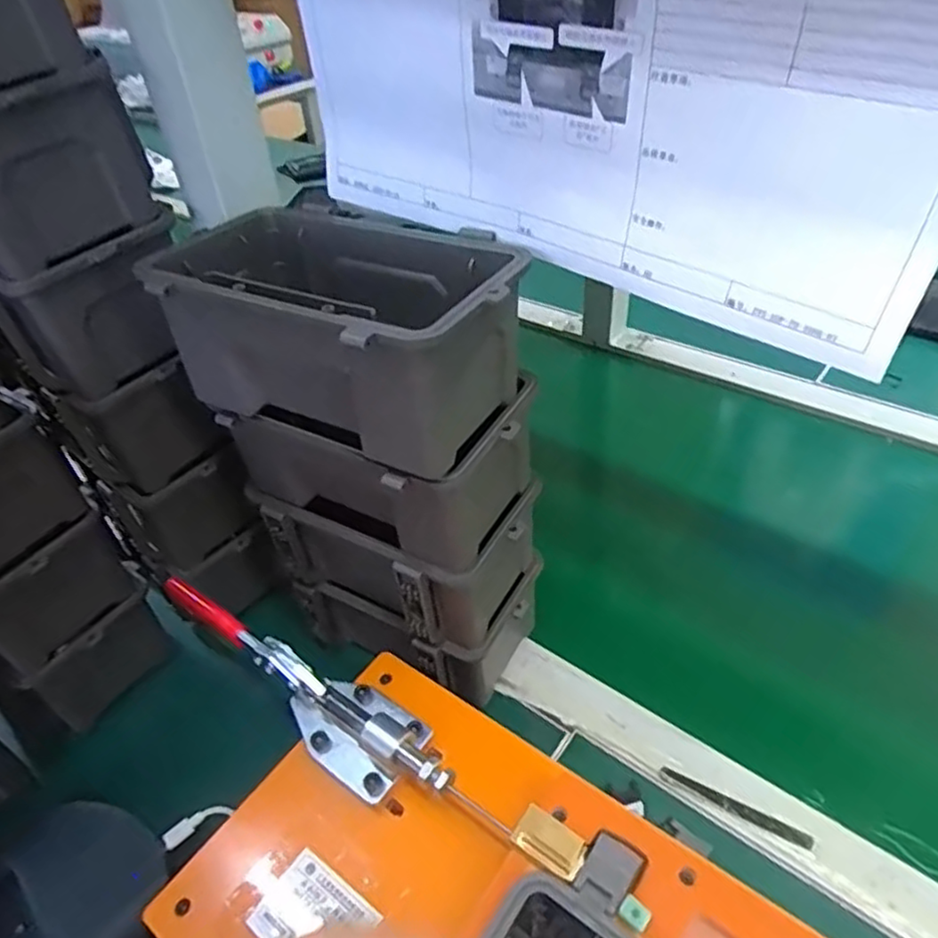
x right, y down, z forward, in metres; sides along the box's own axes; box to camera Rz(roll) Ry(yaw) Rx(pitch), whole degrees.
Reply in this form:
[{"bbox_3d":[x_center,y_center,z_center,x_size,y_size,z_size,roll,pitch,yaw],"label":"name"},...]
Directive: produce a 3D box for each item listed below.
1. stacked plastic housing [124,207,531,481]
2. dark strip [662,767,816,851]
[{"bbox_3d":[-0.062,-0.072,0.347,0.177,0.080,0.112,18,47,25],"label":"stacked plastic housing"},{"bbox_3d":[0.166,0.210,0.423,0.090,0.004,0.009,20,47,26],"label":"dark strip"}]

